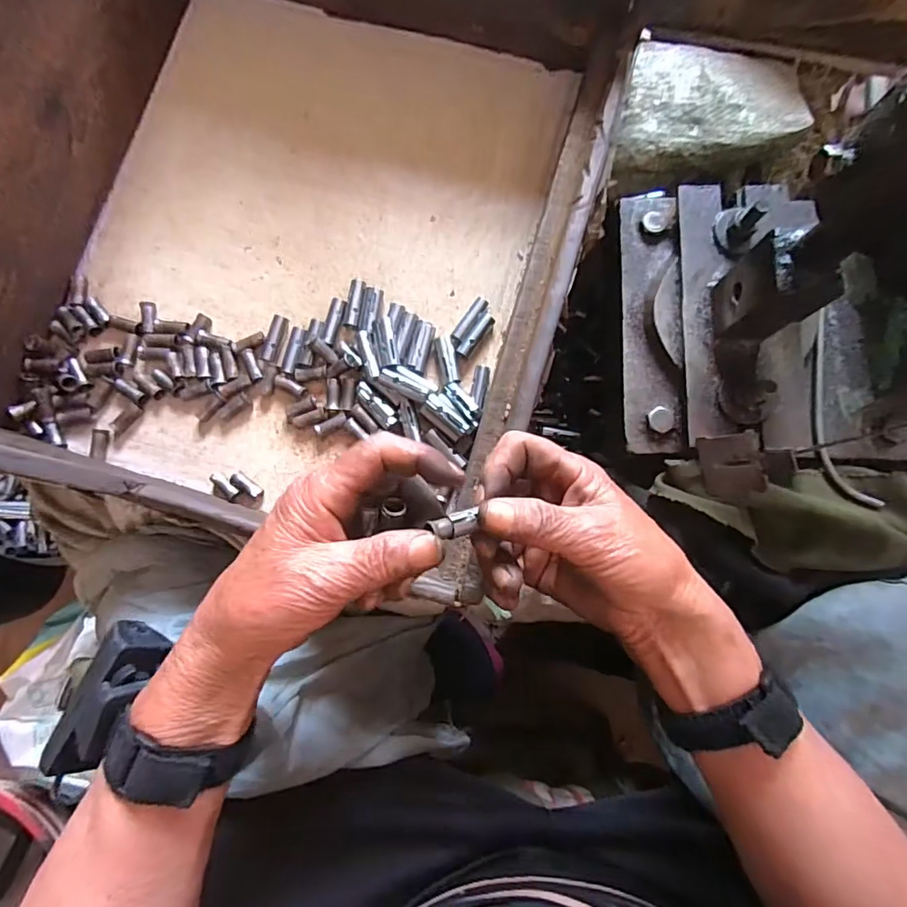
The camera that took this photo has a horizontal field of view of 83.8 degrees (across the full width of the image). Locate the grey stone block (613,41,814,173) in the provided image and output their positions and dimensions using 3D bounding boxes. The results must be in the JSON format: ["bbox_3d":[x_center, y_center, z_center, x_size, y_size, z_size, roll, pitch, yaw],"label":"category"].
[{"bbox_3d":[0.199,-0.277,0.396,0.133,0.027,0.106,4,81,1],"label":"grey stone block"}]

